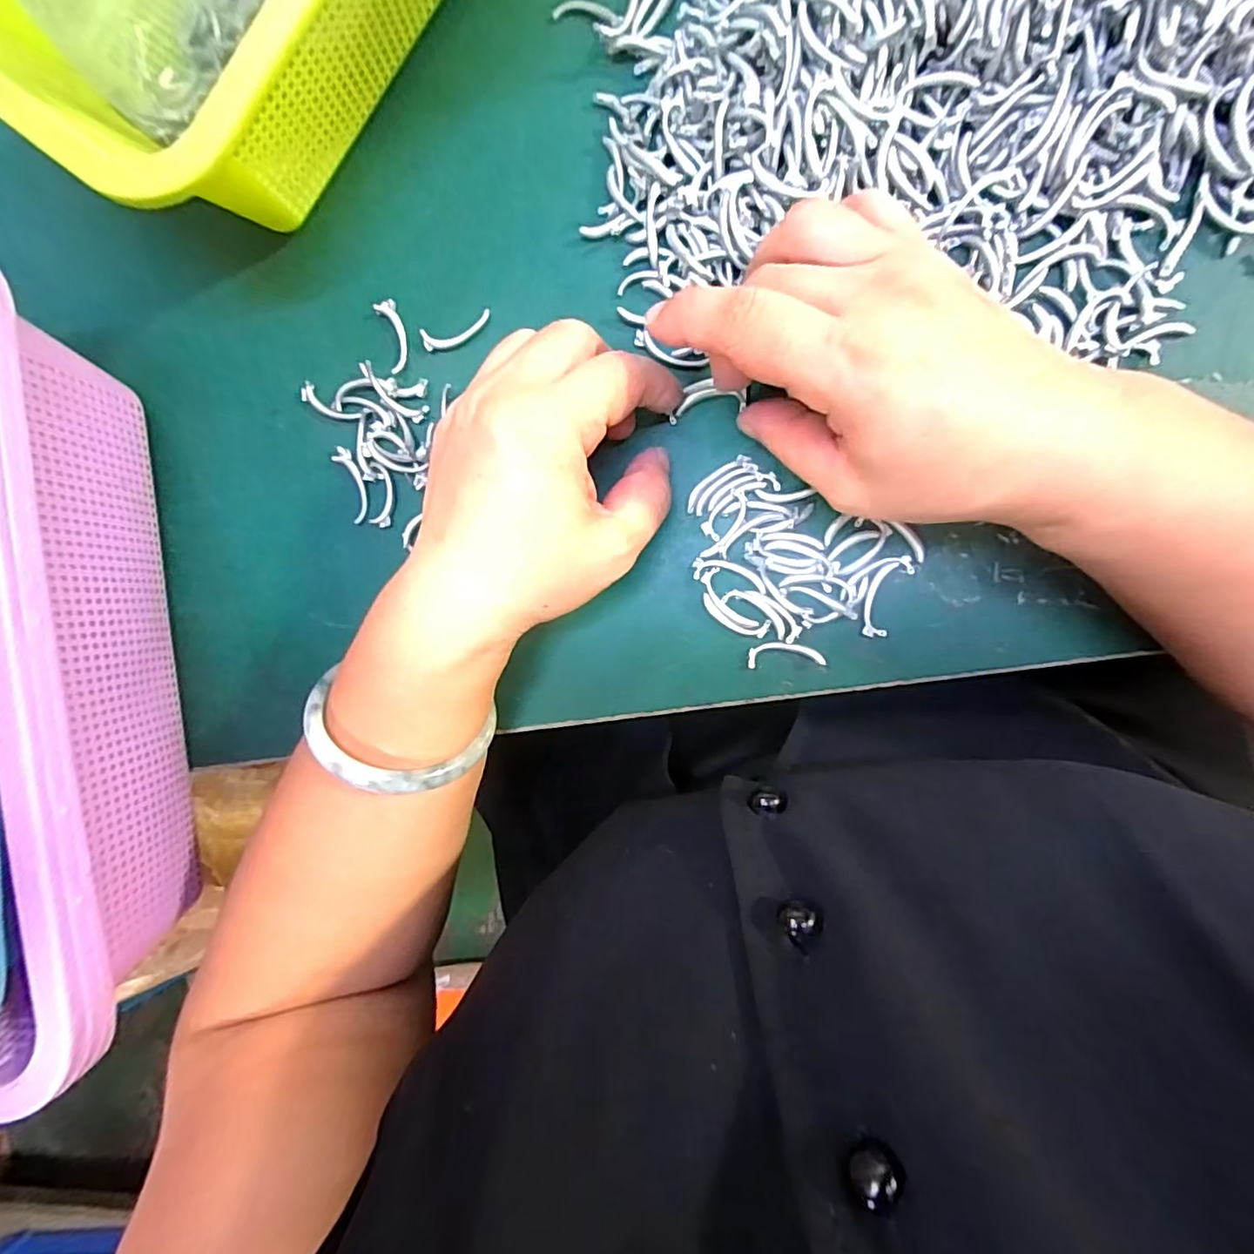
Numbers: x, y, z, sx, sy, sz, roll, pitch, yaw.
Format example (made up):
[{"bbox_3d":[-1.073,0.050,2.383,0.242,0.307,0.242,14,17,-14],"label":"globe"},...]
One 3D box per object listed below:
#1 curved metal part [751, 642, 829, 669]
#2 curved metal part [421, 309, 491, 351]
[{"bbox_3d":[0.065,0.011,0.236,0.030,0.004,0.010,-3,93,9],"label":"curved metal part"},{"bbox_3d":[-0.073,-0.126,0.248,0.031,0.004,0.010,-15,91,9],"label":"curved metal part"}]

